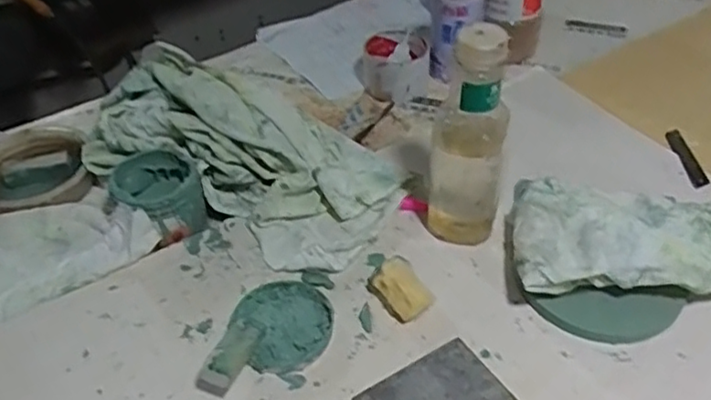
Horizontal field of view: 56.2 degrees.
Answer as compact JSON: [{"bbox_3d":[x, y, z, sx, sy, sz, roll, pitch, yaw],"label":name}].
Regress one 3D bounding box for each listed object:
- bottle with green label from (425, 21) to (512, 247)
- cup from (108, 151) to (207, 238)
[{"bbox_3d":[0.094,-0.044,0.553,0.061,0.201,0.052,13,45,15],"label":"bottle with green label"},{"bbox_3d":[-0.184,-0.005,0.625,0.074,0.059,0.083,-21,47,-20],"label":"cup"}]

